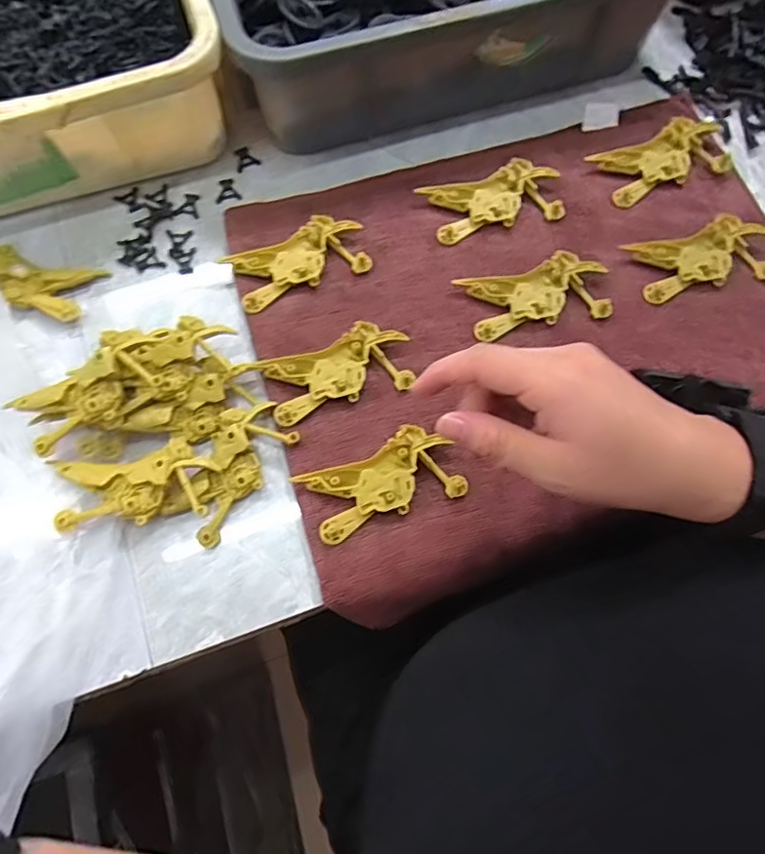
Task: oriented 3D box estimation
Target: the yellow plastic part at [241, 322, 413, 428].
[{"bbox_3d":[-0.033,-0.039,0.389,0.101,0.012,0.049,-18,72,-5],"label":"yellow plastic part"}]

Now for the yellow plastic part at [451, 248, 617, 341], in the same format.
[{"bbox_3d":[0.111,-0.095,0.408,0.097,0.016,0.051,-14,72,-4],"label":"yellow plastic part"}]

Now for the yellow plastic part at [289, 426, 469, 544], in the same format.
[{"bbox_3d":[0.000,0.035,0.366,0.097,0.011,0.050,-21,73,-6],"label":"yellow plastic part"}]

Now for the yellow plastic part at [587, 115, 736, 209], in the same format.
[{"bbox_3d":[0.225,-0.213,0.449,0.110,0.014,0.051,-20,73,-6],"label":"yellow plastic part"}]

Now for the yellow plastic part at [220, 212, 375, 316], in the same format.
[{"bbox_3d":[-0.062,-0.123,0.419,0.097,0.013,0.050,-23,73,-7],"label":"yellow plastic part"}]

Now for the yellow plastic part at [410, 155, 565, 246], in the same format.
[{"bbox_3d":[0.085,-0.175,0.436,0.099,0.015,0.052,-14,72,-4],"label":"yellow plastic part"}]

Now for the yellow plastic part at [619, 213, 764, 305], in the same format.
[{"bbox_3d":[0.239,-0.126,0.419,0.103,0.018,0.049,-13,72,-4],"label":"yellow plastic part"}]

